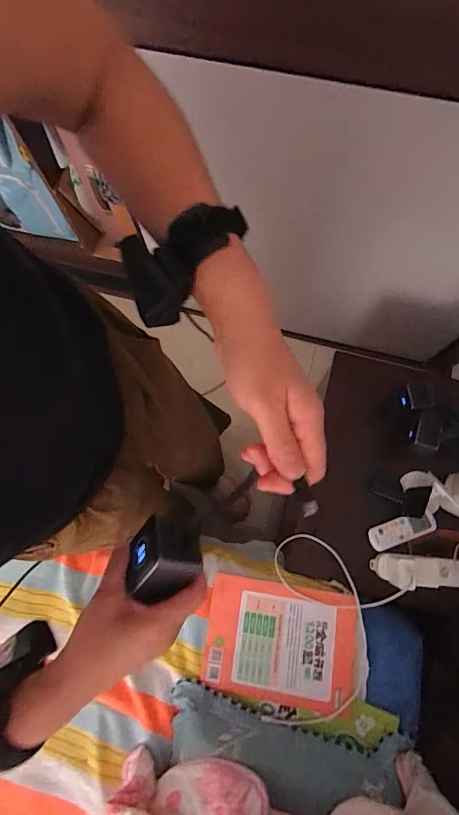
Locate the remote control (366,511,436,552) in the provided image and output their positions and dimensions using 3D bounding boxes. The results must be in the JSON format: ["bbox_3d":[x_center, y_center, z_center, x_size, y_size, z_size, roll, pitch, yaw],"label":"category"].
[{"bbox_3d":[0.363,0.259,0.814,0.138,0.014,0.047,-20,76,-3],"label":"remote control"}]

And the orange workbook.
[{"bbox_3d":[0.094,0.448,0.737,0.275,0.014,0.203,8,76,4],"label":"orange workbook"}]

